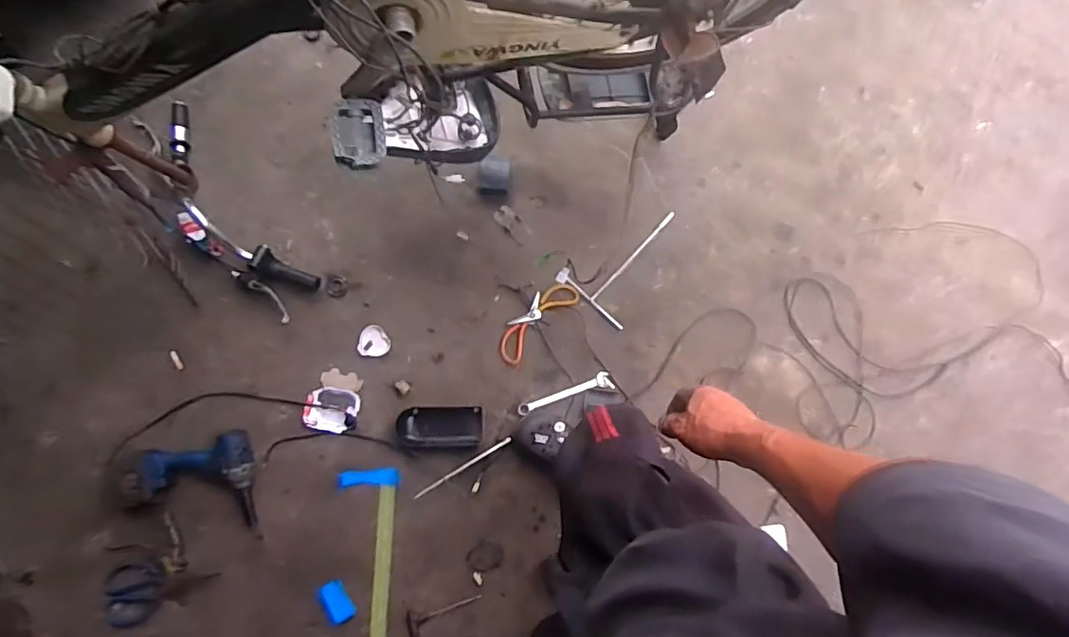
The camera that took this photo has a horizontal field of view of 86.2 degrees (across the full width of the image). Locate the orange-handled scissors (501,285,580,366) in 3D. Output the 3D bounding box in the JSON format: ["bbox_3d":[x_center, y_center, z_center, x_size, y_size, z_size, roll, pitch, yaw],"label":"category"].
[{"bbox_3d":[0.003,0.002,1.388,0.083,0.009,0.243,43,83,8],"label":"orange-handled scissors"}]

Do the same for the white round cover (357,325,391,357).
[{"bbox_3d":[-0.380,0.054,1.360,0.074,0.005,0.075,0,79,0],"label":"white round cover"}]

